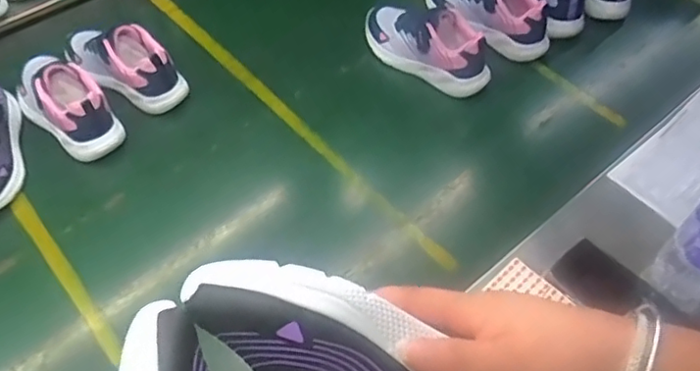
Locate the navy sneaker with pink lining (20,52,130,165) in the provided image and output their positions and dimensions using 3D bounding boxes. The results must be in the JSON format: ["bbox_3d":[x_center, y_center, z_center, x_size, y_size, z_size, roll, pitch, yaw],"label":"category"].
[{"bbox_3d":[-0.375,-0.113,0.809,0.166,0.087,0.076,35,59,22],"label":"navy sneaker with pink lining"}]

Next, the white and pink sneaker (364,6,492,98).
[{"bbox_3d":[0.107,-0.211,0.898,0.214,0.076,0.083,28,57,18],"label":"white and pink sneaker"}]

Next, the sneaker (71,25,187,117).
[{"bbox_3d":[-0.313,-0.175,0.855,0.179,0.087,0.076,33,58,21],"label":"sneaker"}]

